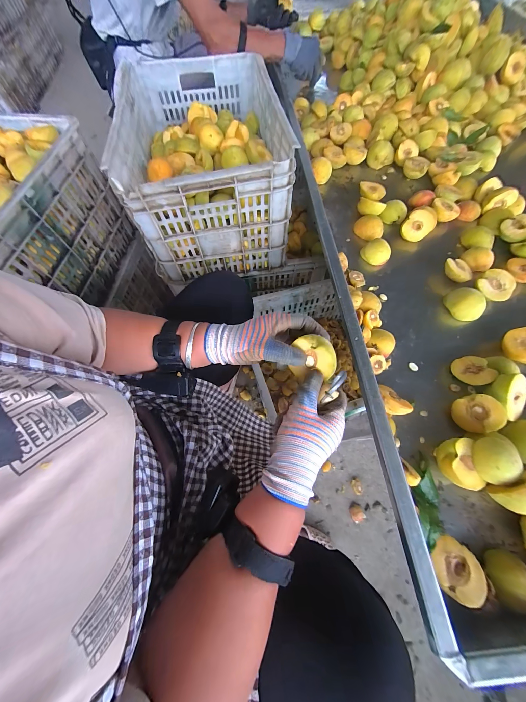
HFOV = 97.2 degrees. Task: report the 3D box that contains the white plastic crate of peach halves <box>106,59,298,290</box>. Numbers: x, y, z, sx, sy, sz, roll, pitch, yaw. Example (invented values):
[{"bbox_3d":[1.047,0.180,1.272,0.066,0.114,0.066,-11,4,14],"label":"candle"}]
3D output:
[{"bbox_3d":[-0.141,-0.499,0.634,0.352,0.266,0.567,-9,67,-2],"label":"white plastic crate of peach halves"}]

